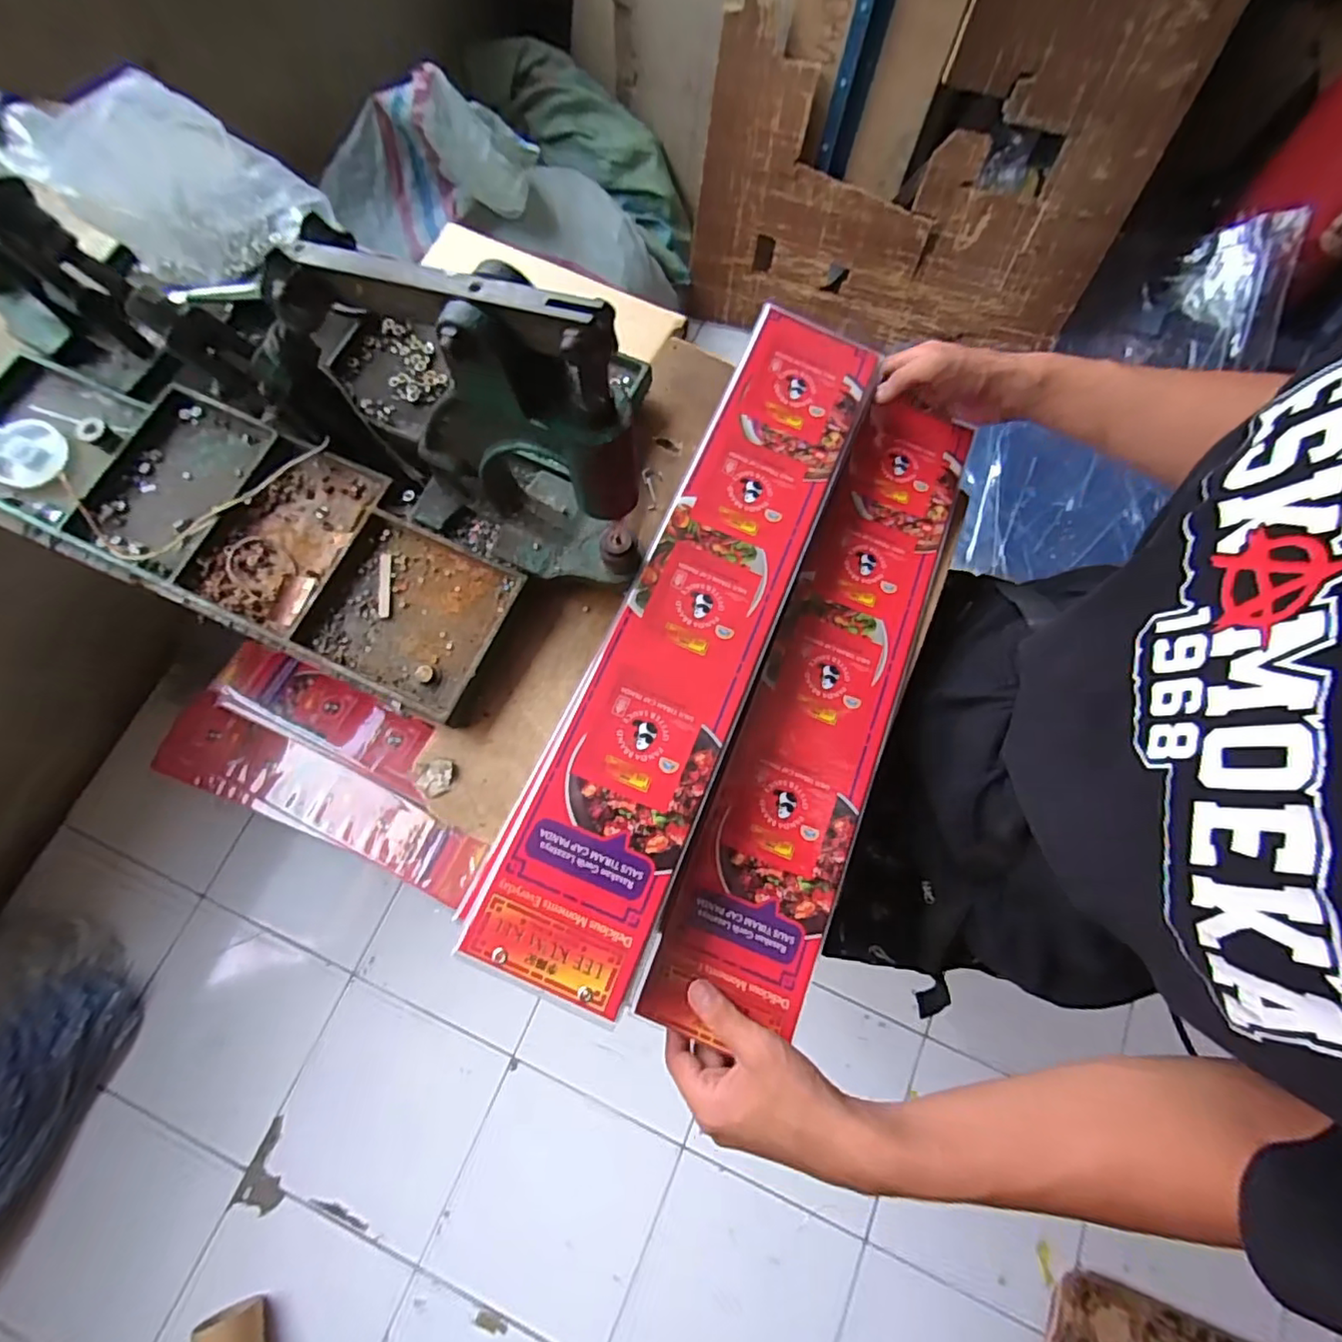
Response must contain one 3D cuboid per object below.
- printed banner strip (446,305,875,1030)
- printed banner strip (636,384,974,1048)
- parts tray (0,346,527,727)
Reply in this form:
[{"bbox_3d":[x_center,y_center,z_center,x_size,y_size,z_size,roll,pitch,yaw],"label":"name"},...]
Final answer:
[{"bbox_3d":[0.023,-0.051,0.459,0.111,0.010,0.556,23,73,2],"label":"printed banner strip"},{"bbox_3d":[0.139,0.005,0.500,0.107,0.007,0.564,24,73,3],"label":"printed banner strip"},{"bbox_3d":[-0.368,-0.126,0.495,0.506,0.026,0.164,22,75,6],"label":"parts tray"}]

